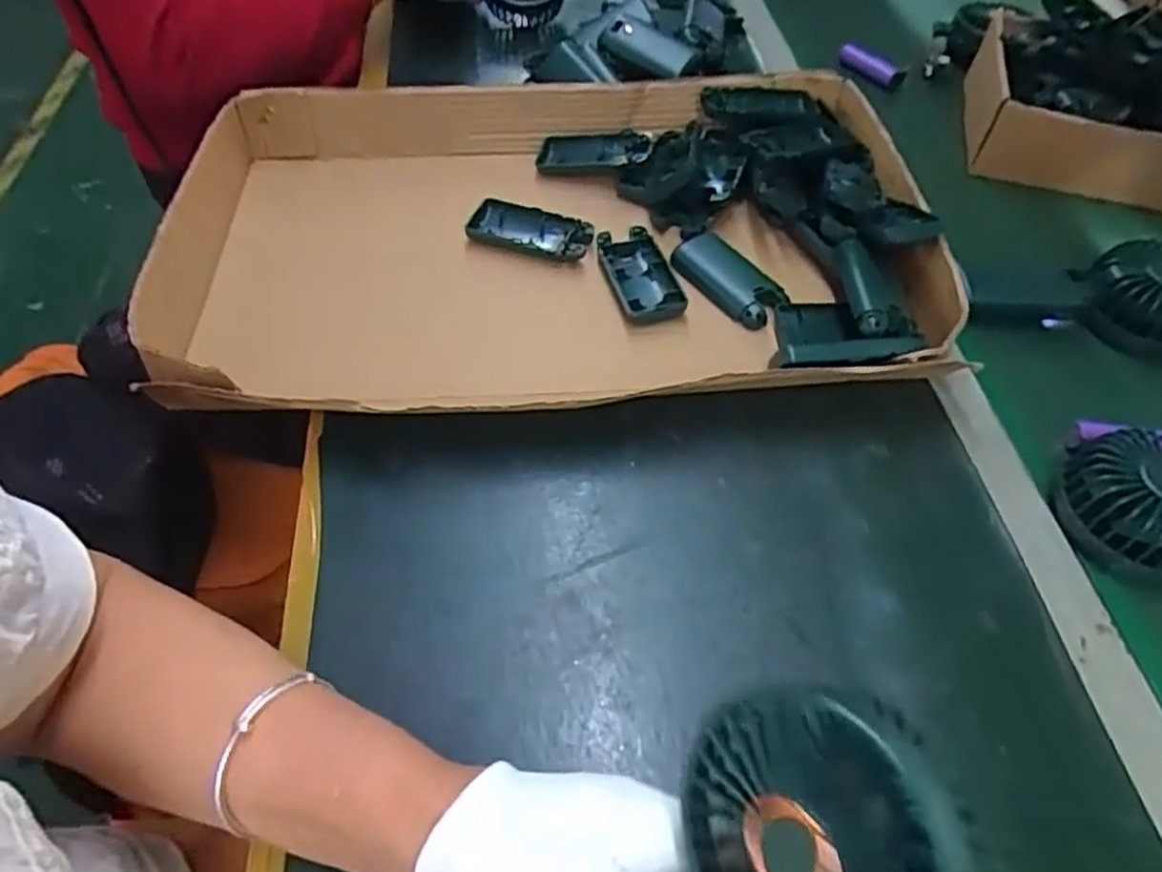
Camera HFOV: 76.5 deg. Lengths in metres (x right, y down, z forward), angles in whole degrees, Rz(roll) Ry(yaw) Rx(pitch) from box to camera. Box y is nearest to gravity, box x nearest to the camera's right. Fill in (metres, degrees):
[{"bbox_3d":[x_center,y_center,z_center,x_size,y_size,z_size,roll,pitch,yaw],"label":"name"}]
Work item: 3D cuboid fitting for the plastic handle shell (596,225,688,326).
[{"bbox_3d":[0.045,-0.119,0.547,0.051,0.020,0.089,-11,53,-6],"label":"plastic handle shell"}]

